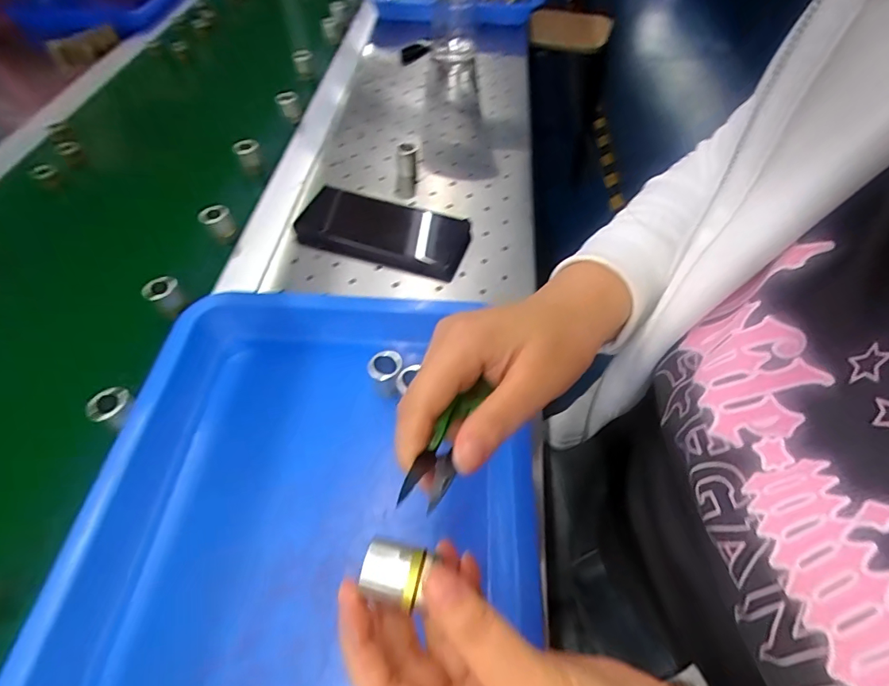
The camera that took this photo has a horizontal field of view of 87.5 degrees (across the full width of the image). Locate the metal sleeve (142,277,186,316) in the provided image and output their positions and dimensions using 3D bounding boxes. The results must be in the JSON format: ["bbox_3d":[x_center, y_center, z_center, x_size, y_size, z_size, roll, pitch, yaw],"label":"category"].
[{"bbox_3d":[-0.236,-0.040,0.393,0.026,0.023,0.023,-28,58,-19],"label":"metal sleeve"}]

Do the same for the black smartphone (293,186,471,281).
[{"bbox_3d":[-0.059,-0.114,0.458,0.163,0.013,0.080,15,55,11],"label":"black smartphone"}]

